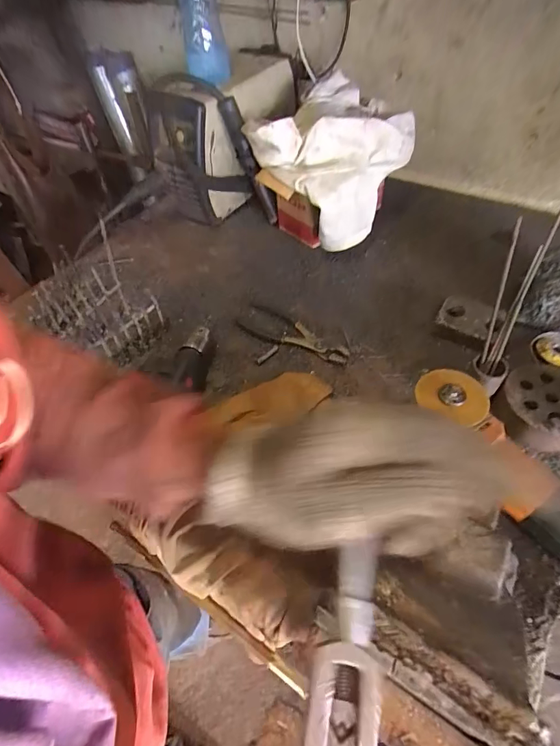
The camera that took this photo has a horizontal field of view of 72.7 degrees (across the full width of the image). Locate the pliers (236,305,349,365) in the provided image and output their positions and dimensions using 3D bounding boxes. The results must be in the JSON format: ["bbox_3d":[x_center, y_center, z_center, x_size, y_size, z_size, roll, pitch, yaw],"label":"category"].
[{"bbox_3d":[0.020,-0.059,0.621,0.189,0.009,0.065,29,61,23],"label":"pliers"}]

